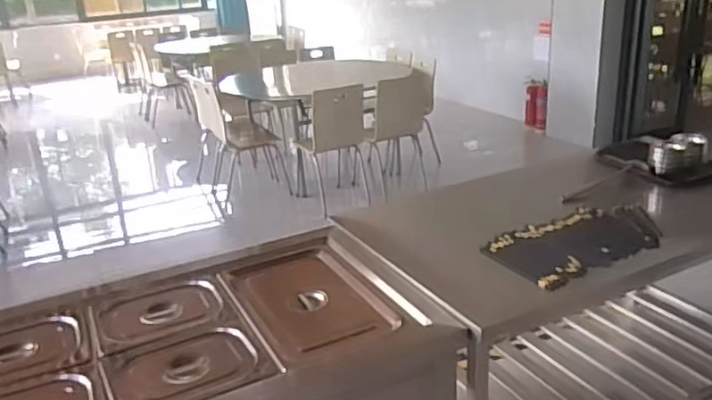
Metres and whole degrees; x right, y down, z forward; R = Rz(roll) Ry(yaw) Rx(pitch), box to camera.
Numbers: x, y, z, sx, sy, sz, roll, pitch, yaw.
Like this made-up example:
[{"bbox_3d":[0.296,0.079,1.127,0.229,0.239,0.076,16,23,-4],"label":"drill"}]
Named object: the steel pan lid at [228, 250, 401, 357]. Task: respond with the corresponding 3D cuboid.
[{"bbox_3d":[-0.120,0.252,1.607,0.267,0.051,0.455,-21,31,-21],"label":"steel pan lid"}]

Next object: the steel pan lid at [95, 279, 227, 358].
[{"bbox_3d":[-0.469,0.281,1.524,0.297,0.041,0.251,-13,19,-19],"label":"steel pan lid"}]

